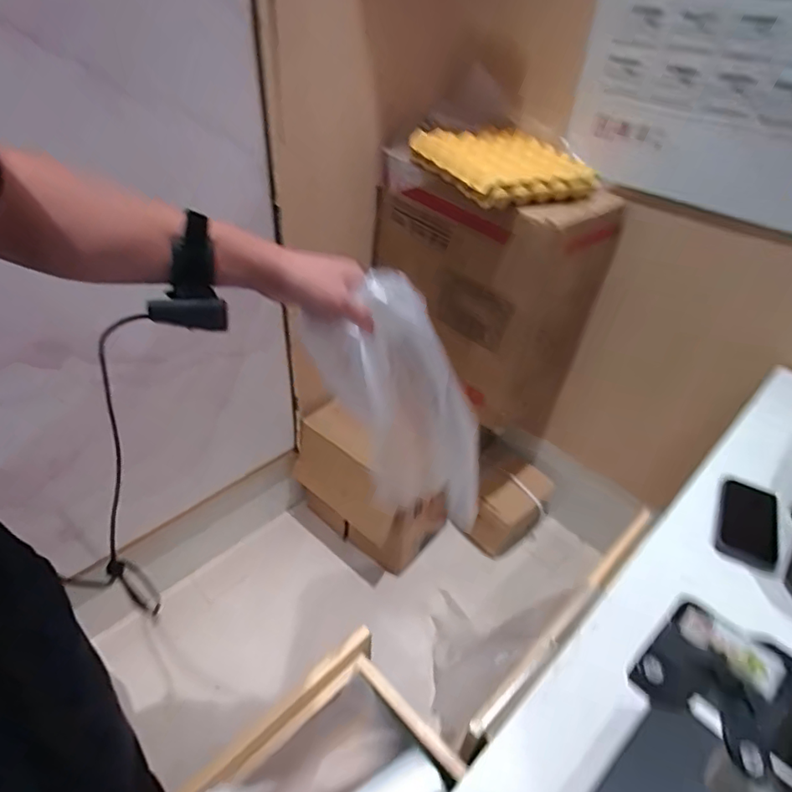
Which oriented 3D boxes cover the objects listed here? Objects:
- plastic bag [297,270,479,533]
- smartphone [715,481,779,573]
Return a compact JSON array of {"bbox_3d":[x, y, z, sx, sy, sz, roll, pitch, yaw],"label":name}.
[{"bbox_3d":[0.004,0.020,0.591,0.144,0.301,0.048,-1,35,29],"label":"plastic bag"},{"bbox_3d":[0.497,0.181,0.746,0.072,0.012,0.148,22,44,21],"label":"smartphone"}]

